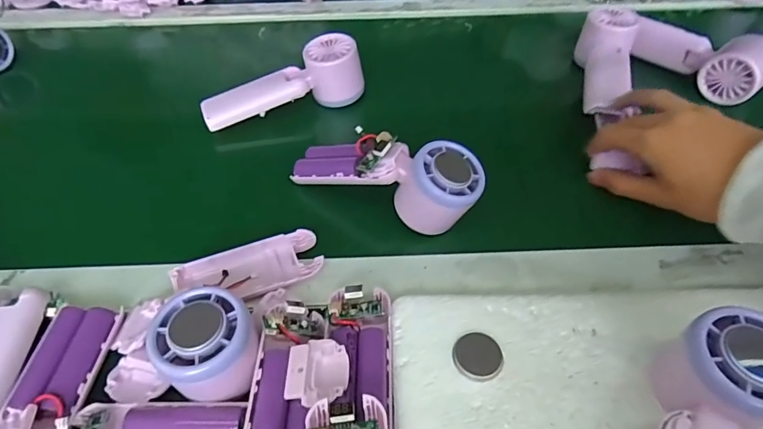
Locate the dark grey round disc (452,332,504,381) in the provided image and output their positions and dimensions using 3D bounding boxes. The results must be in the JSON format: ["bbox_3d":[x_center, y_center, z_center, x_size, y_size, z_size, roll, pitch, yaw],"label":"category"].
[{"bbox_3d":[0.060,0.088,0.284,0.030,0.004,0.029,0,49,0],"label":"dark grey round disc"}]

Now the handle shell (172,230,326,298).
[{"bbox_3d":[-0.096,0.042,0.332,0.103,0.015,0.046,-15,51,-12],"label":"handle shell"}]

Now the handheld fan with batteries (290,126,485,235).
[{"bbox_3d":[0.000,-0.032,0.360,0.152,0.053,0.050,13,51,12],"label":"handheld fan with batteries"}]

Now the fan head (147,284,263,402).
[{"bbox_3d":[-0.101,0.077,0.269,0.057,0.038,0.061,0,49,0],"label":"fan head"}]

